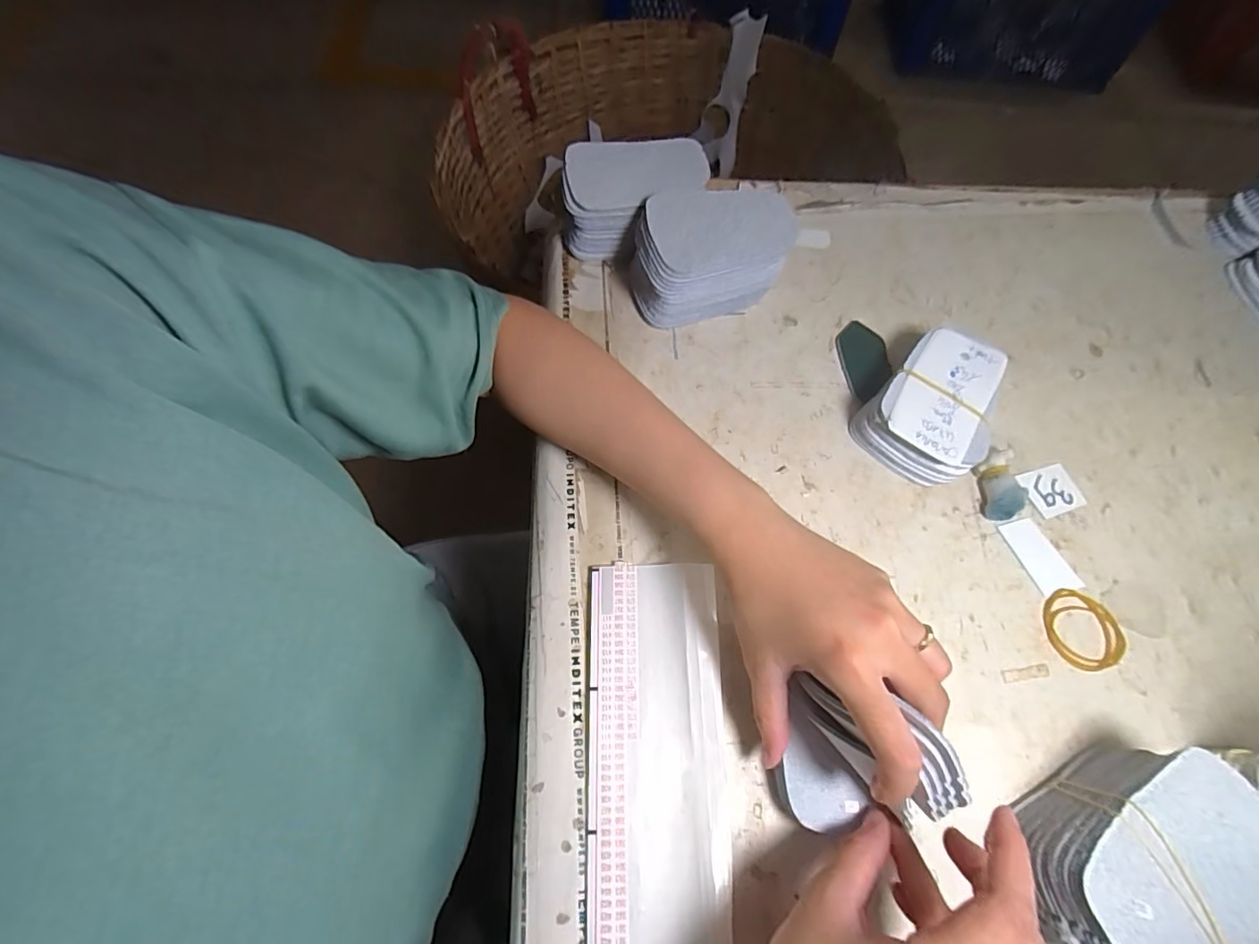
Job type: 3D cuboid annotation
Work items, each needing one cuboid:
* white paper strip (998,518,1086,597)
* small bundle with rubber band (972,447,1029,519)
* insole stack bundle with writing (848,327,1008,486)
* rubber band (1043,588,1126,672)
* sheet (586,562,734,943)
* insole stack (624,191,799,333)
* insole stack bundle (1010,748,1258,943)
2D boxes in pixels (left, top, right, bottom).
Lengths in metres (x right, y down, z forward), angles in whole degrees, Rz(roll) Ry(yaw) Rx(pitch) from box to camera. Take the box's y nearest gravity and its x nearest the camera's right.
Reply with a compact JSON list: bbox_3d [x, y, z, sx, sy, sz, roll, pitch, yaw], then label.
[{"bbox_3d":[0.267,0.054,0.345,0.027,0.004,0.051,-21,69,-11],"label":"white paper strip"},{"bbox_3d":[0.248,0.009,0.352,0.021,0.026,0.042,-1,66,-3],"label":"small bundle with rubber band"},{"bbox_3d":[0.214,-0.045,0.369,0.075,0.038,0.104,41,71,14],"label":"insole stack bundle with writing"},{"bbox_3d":[0.280,0.099,0.327,0.048,0.004,0.046,1,66,-2],"label":"rubber band"},{"bbox_3d":[0.015,0.151,0.287,0.073,0.013,0.200,0,66,-2],"label":"sheet"},{"bbox_3d":[0.060,-0.157,0.395,0.113,0.066,0.069,-10,67,-7],"label":"insole stack"},{"bbox_3d":[0.241,0.184,0.257,0.105,0.058,0.073,-17,68,-10],"label":"insole stack bundle"}]

